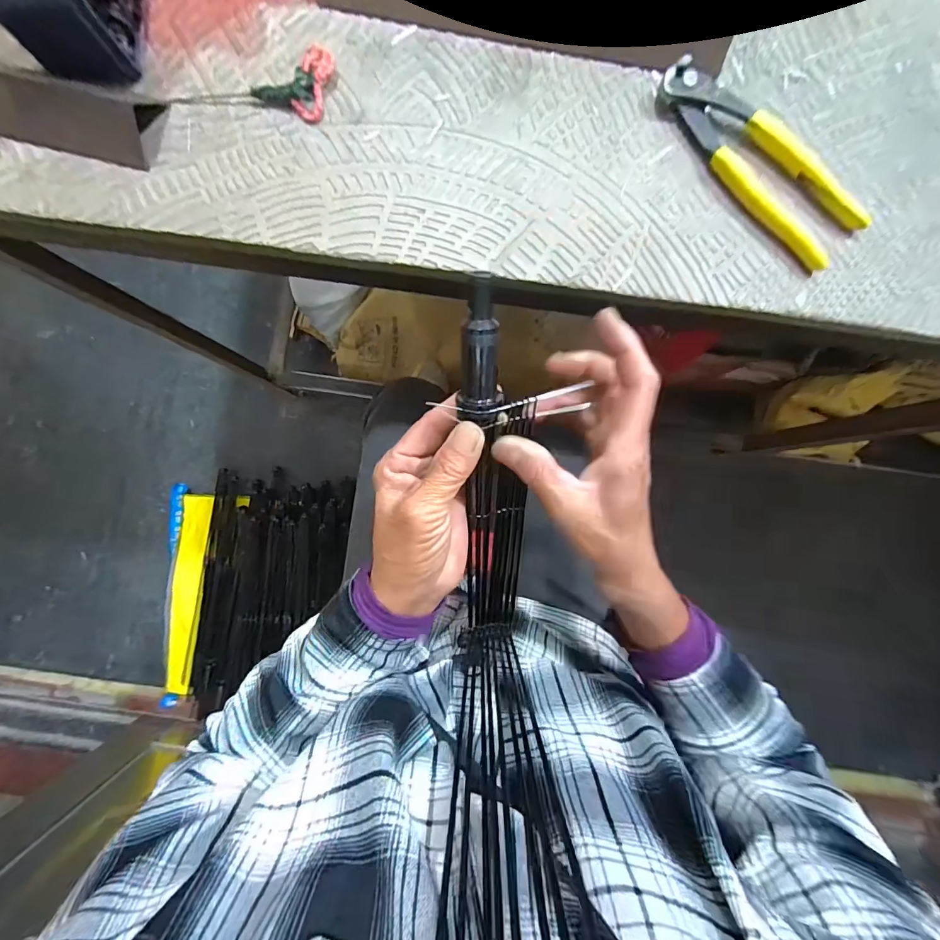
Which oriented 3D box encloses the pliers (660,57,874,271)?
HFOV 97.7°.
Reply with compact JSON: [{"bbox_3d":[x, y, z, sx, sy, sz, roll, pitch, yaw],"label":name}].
[{"bbox_3d":[0.196,-0.212,0.279,0.049,0.014,0.164,-45,89,-1],"label":"pliers"}]

